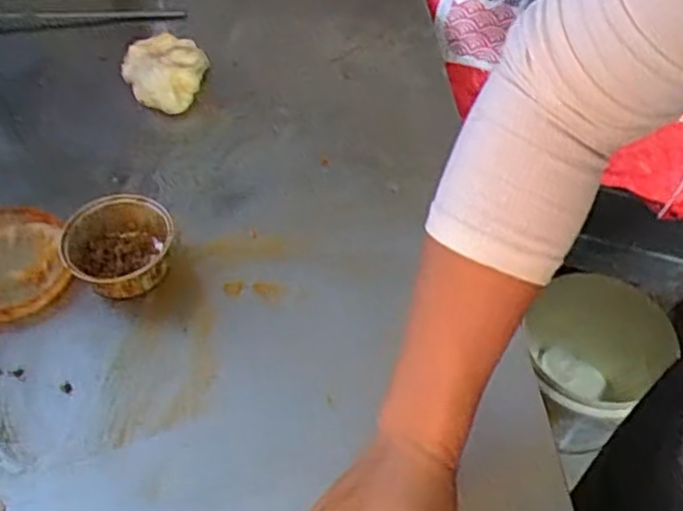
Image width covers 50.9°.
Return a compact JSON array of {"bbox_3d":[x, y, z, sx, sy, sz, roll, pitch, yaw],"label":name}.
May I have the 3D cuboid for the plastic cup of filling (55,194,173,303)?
[{"bbox_3d":[-0.169,-0.001,0.553,0.081,0.055,0.074,-18,53,-16],"label":"plastic cup of filling"}]

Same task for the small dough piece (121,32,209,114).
[{"bbox_3d":[-0.171,-0.177,0.702,0.082,0.051,0.072,-9,48,-10],"label":"small dough piece"}]

